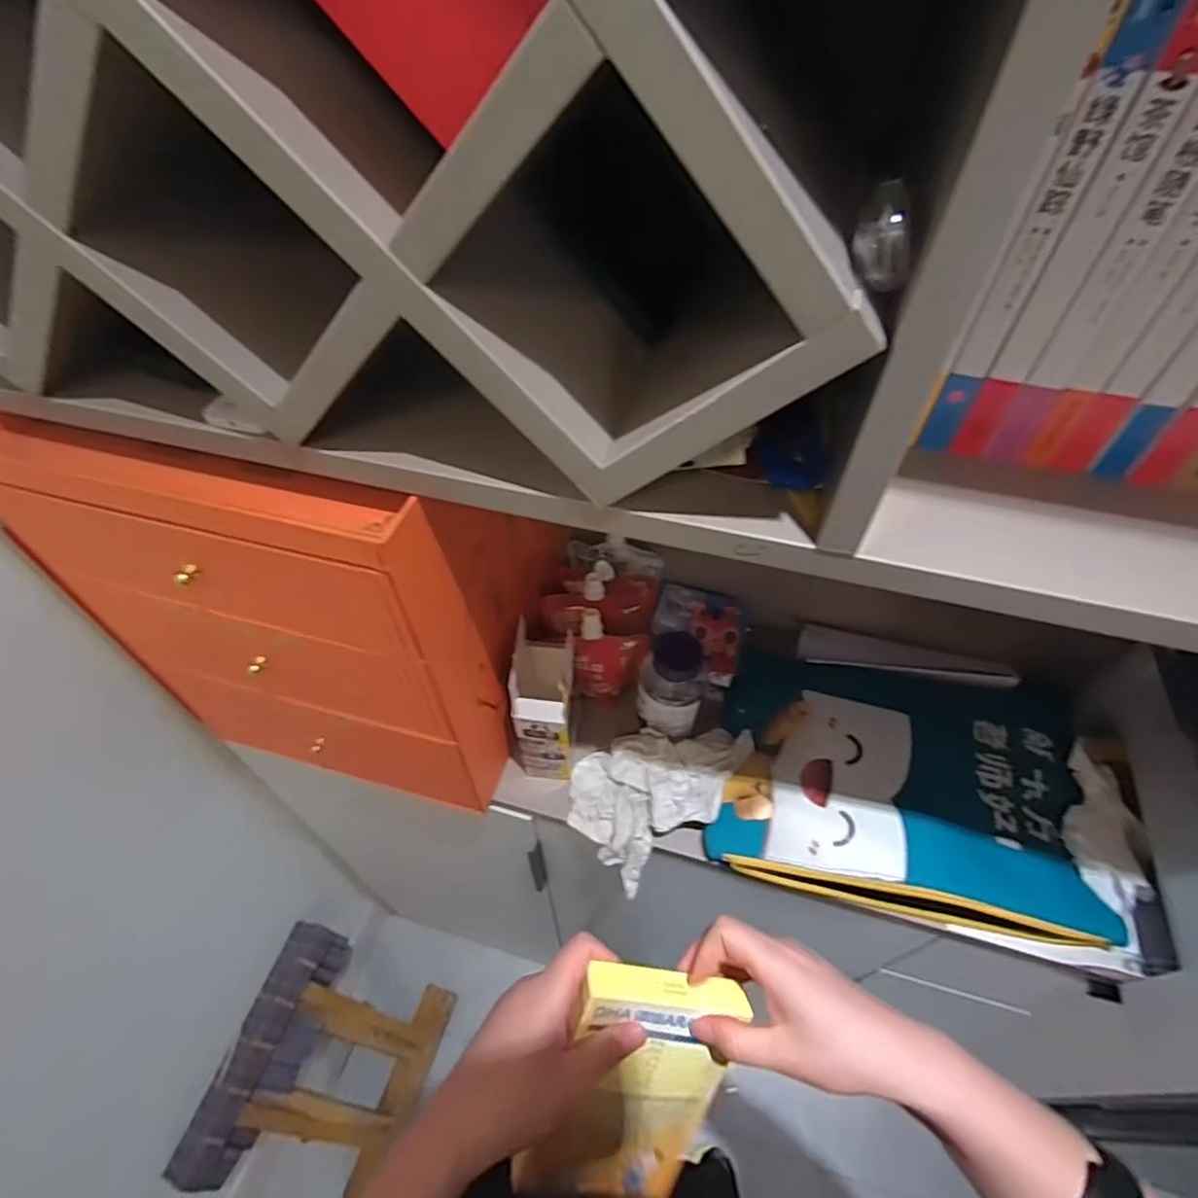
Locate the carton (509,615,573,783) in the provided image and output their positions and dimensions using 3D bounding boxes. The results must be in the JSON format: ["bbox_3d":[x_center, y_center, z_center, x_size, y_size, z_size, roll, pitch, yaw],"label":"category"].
[{"bbox_3d":[-0.050,0.095,0.582,0.049,0.143,0.095,0,51,0],"label":"carton"}]

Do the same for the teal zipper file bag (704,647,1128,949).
[{"bbox_3d":[0.281,0.167,0.579,0.315,0.049,0.223,10,52,8],"label":"teal zipper file bag"}]

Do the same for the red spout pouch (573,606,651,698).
[{"bbox_3d":[0.013,0.055,0.614,0.074,0.109,0.031,-2,51,-1],"label":"red spout pouch"}]

